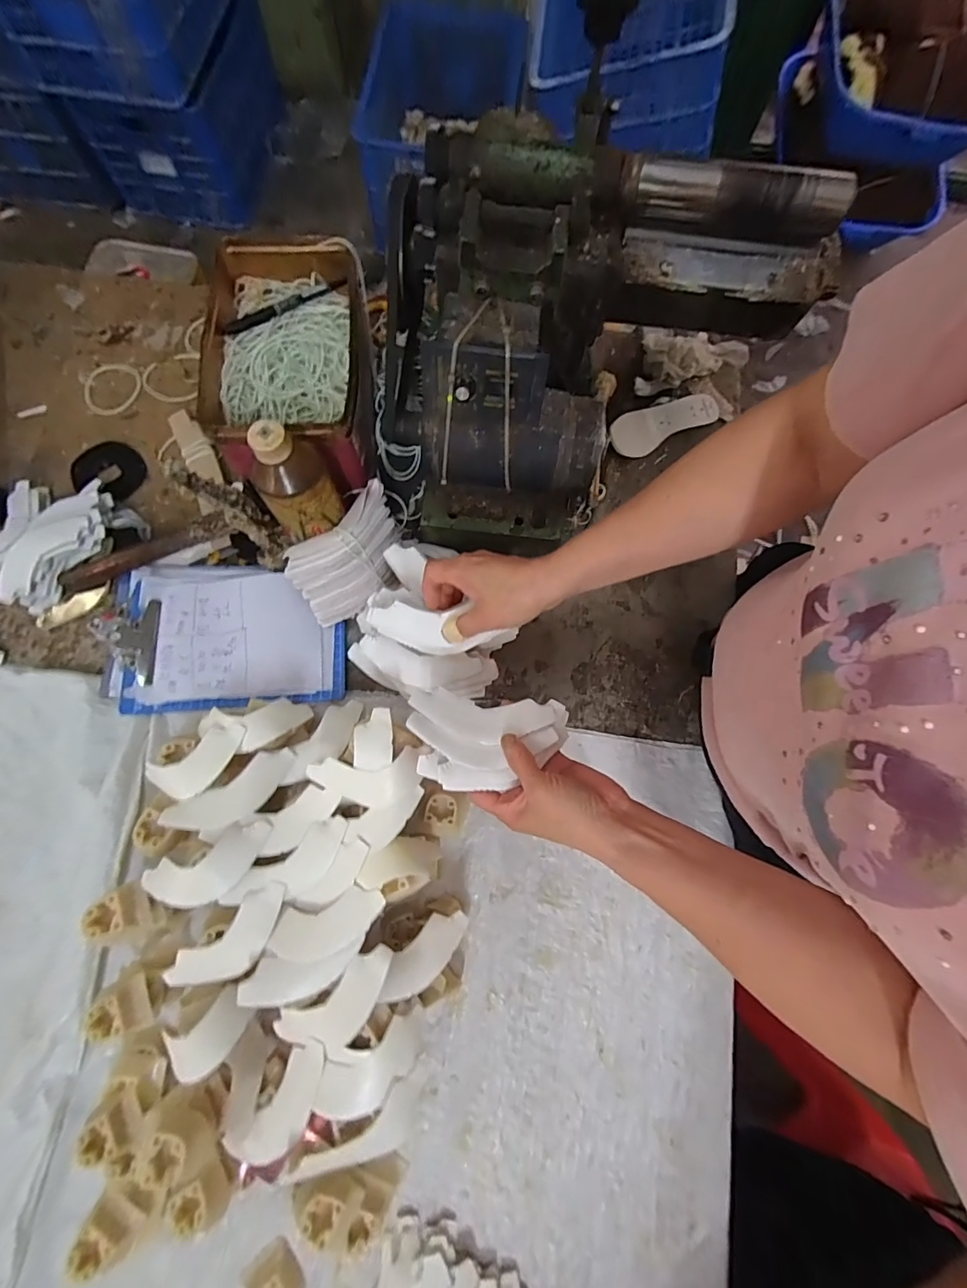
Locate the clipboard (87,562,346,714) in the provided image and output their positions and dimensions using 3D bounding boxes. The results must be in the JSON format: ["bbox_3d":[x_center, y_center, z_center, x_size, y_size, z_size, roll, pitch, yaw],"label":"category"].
[{"bbox_3d":[-0.278,-0.013,0.514,0.252,0.023,0.162,-3,76,-2],"label":"clipboard"}]

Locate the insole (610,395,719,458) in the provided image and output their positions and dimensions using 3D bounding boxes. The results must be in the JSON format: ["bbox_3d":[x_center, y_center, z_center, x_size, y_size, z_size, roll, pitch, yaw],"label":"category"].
[{"bbox_3d":[0.225,-0.277,0.601,0.150,0.007,0.052,-27,88,-9],"label":"insole"}]

